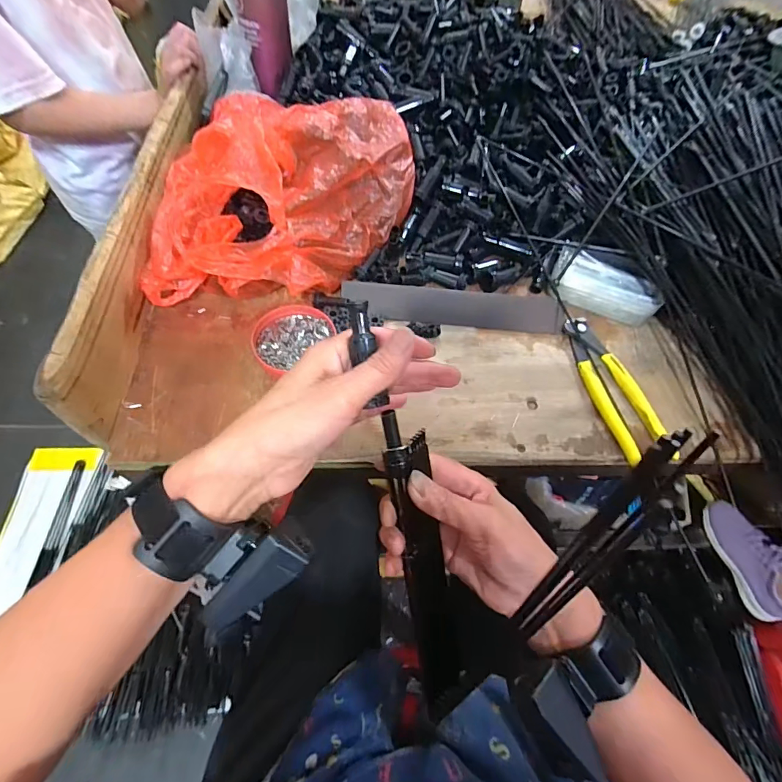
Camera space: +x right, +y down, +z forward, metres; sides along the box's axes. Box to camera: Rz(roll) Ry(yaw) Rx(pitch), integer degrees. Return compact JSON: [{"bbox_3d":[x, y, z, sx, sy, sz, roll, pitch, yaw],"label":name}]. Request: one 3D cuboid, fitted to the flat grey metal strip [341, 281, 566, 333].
[{"bbox_3d":[0.069,-0.089,0.452,0.235,0.008,0.039,2,99,-6],"label":"flat grey metal strip"}]

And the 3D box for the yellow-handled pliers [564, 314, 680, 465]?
[{"bbox_3d":[0.221,-0.005,0.426,0.047,0.014,0.161,-14,62,-12],"label":"yellow-handled pliers"}]

